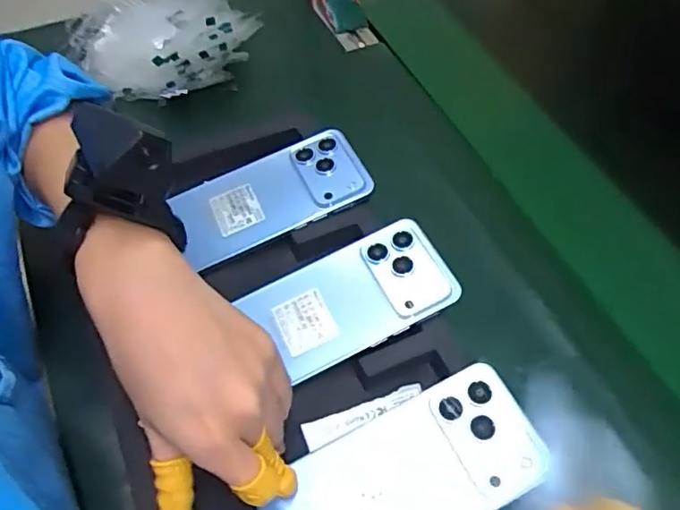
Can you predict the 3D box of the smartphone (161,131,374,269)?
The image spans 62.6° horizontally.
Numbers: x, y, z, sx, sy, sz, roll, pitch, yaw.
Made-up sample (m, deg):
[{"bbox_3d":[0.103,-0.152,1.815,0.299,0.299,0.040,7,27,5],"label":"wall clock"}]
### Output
[{"bbox_3d":[-0.052,-0.049,0.437,0.146,0.009,0.077,-23,59,-17],"label":"smartphone"}]

